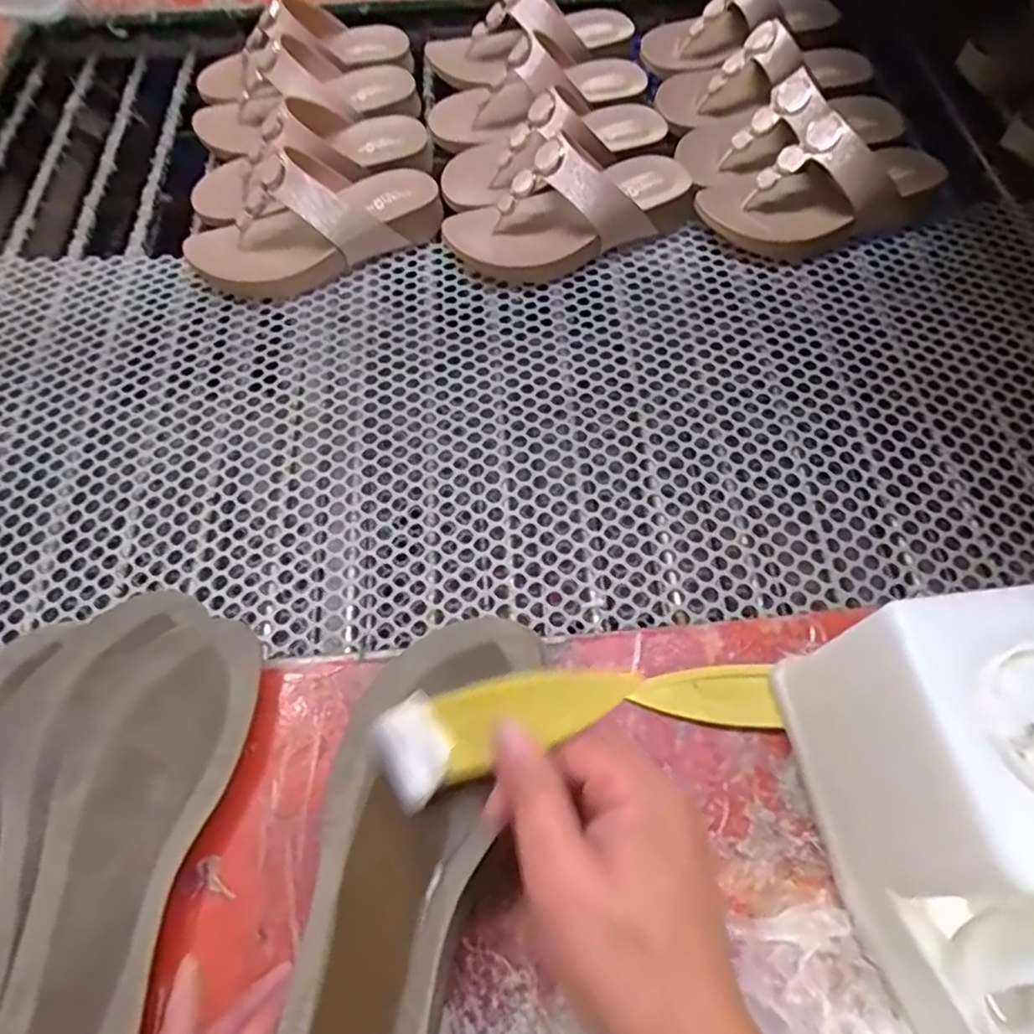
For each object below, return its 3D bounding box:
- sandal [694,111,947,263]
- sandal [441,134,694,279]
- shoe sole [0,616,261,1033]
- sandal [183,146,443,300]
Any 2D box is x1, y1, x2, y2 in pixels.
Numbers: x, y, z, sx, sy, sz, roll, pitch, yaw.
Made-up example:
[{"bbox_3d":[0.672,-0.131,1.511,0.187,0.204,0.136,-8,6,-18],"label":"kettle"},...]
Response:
[{"bbox_3d":[0.285,-0.304,0.592,0.227,0.083,0.092,-6,63,-3],"label":"sandal"},{"bbox_3d":[0.051,-0.284,0.584,0.222,0.081,0.077,-18,64,-8],"label":"sandal"},{"bbox_3d":[-0.200,0.165,0.325,0.080,0.018,0.234,8,65,5],"label":"shoe sole"},{"bbox_3d":[-0.185,-0.275,0.586,0.223,0.086,0.093,-27,66,-13],"label":"sandal"}]

